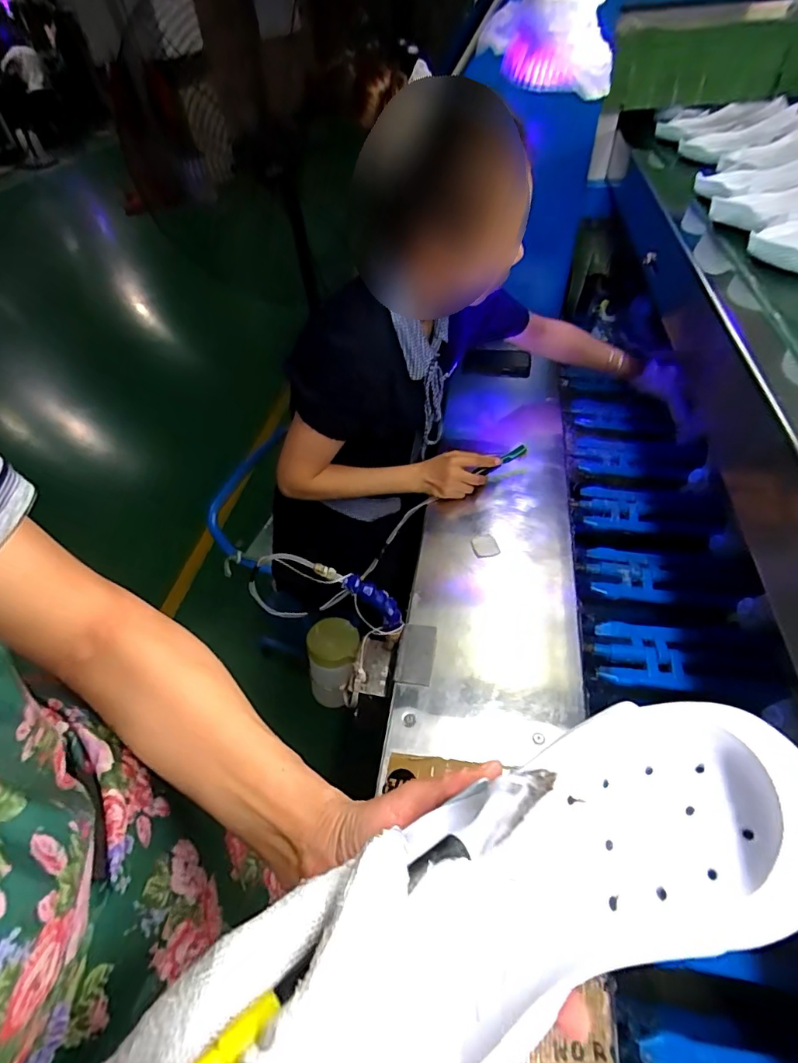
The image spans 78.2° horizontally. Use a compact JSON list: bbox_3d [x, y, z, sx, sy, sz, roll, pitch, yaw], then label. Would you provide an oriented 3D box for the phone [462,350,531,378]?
[{"bbox_3d":[0.220,-0.378,1.109,0.150,0.064,0.009,10,50,13],"label":"phone"}]

